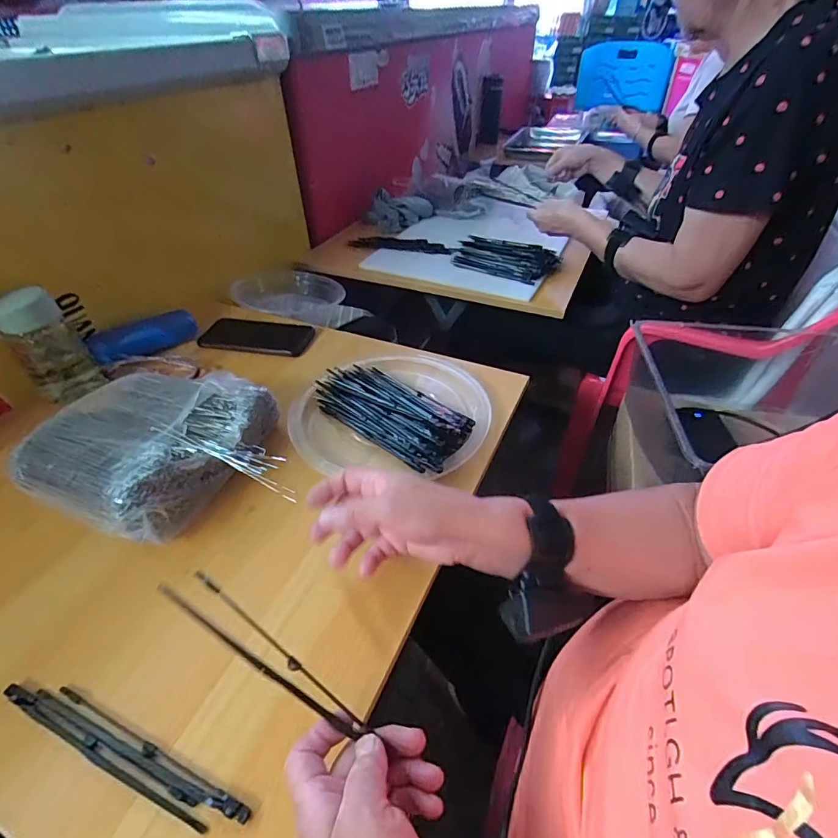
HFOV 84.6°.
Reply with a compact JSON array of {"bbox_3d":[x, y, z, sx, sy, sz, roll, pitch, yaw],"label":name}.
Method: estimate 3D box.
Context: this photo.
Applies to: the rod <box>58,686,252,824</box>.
[{"bbox_3d":[-0.186,0.224,0.313,0.174,0.006,0.008,16,44,19],"label":"rod"}]

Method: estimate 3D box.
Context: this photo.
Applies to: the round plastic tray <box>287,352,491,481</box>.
[{"bbox_3d":[-0.034,-0.022,0.558,0.227,0.036,0.217,-1,41,1],"label":"round plastic tray"}]

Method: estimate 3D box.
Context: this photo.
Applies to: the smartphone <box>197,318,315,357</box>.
[{"bbox_3d":[-0.250,-0.129,0.710,0.163,0.009,0.090,5,42,8],"label":"smartphone"}]

